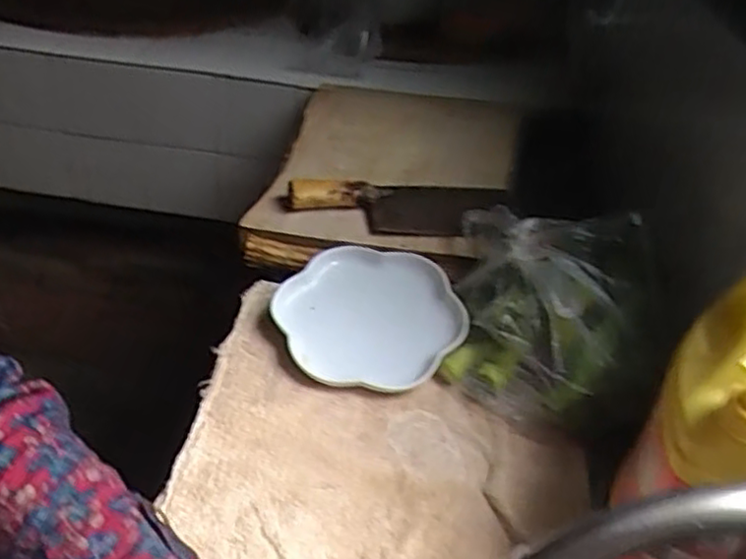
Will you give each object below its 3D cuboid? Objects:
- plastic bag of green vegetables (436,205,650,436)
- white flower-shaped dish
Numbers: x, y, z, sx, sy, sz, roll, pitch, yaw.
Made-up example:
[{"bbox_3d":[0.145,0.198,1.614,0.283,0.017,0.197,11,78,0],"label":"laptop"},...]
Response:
[{"bbox_3d":[0.164,0.009,0.658,0.177,0.110,0.246,14,37,10],"label":"plastic bag of green vegetables"},{"bbox_3d":[-0.004,0.033,0.677,0.177,0.019,0.186,2,41,-2],"label":"white flower-shaped dish"}]

